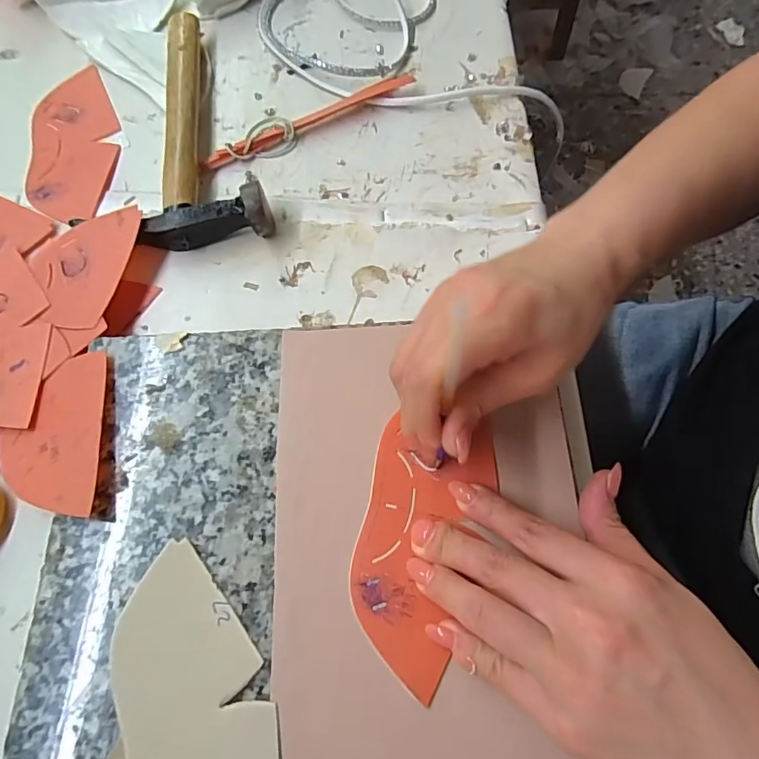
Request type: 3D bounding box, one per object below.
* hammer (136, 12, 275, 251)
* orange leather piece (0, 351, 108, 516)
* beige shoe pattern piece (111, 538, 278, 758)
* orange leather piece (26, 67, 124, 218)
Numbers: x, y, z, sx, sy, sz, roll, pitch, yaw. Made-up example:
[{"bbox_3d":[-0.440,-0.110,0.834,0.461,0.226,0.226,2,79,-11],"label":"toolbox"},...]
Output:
[{"bbox_3d":[-0.160,-0.200,0.379,0.115,0.033,0.238,-14,69,-5],"label":"hammer"},{"bbox_3d":[-0.190,0.034,0.281,0.072,0.004,0.096,-16,63,10],"label":"orange leather piece"},{"bbox_3d":[-0.084,0.153,0.222,0.063,0.004,0.149,-21,66,-6],"label":"beige shoe pattern piece"},{"bbox_3d":[-0.248,-0.192,0.395,0.068,0.004,0.160,-13,67,-4],"label":"orange leather piece"}]

